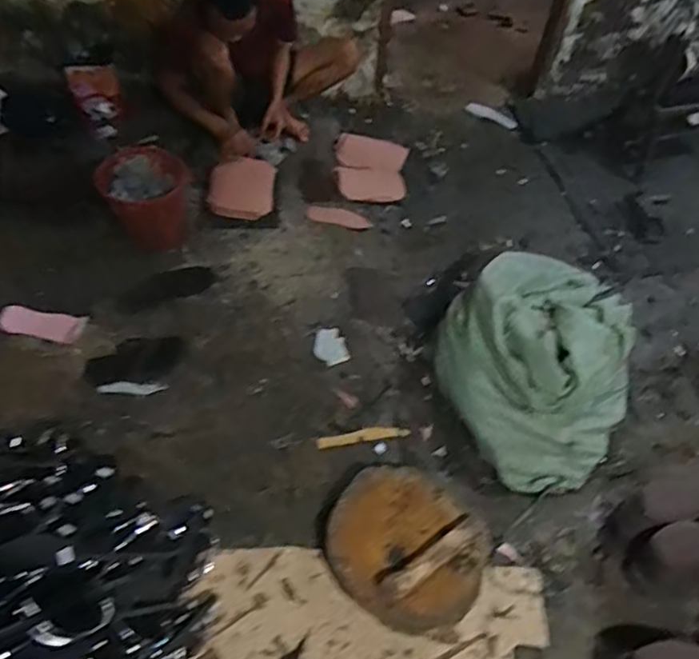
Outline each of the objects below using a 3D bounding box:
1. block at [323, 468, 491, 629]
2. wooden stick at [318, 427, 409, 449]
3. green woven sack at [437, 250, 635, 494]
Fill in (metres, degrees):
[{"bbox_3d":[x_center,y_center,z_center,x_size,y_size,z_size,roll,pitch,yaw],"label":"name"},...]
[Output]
[{"bbox_3d":[0.135,0.487,1.378,0.352,0.120,0.331,3,51,-3],"label":"block"},{"bbox_3d":[0.034,0.281,1.611,0.243,0.020,0.038,-7,52,-11],"label":"wooden stick"},{"bbox_3d":[0.532,0.057,1.692,0.543,0.269,0.633,34,56,21],"label":"green woven sack"}]

